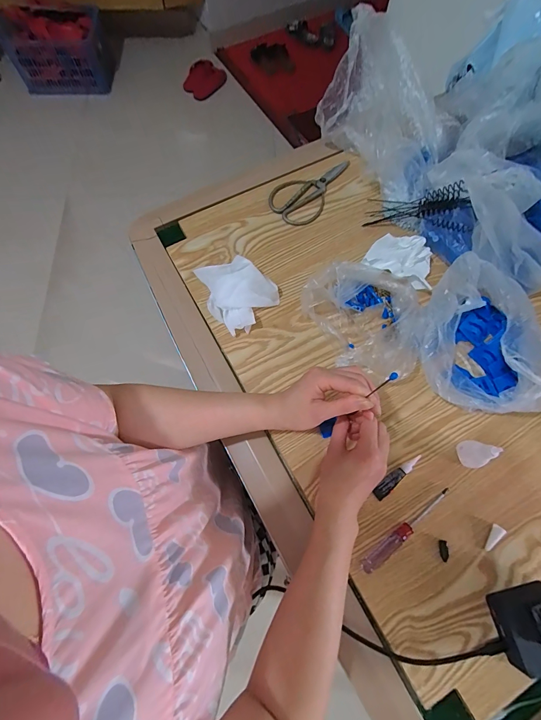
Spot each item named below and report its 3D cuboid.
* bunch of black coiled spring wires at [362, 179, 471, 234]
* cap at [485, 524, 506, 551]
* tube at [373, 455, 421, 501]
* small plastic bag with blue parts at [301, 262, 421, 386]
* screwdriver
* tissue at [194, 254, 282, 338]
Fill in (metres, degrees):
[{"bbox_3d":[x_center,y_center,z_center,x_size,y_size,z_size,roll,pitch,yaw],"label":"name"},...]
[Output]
[{"bbox_3d":[0.247,-0.254,0.569,0.160,0.032,0.073,5,70,24],"label":"bunch of black coiled spring wires"},{"bbox_3d":[0.285,0.229,0.428,0.012,0.009,0.035,33,88,10],"label":"cap"},{"bbox_3d":[0.172,0.156,0.453,0.082,0.011,0.017,-40,76,-12],"label":"tube"},{"bbox_3d":[0.150,-0.065,0.495,0.135,0.074,0.183,-35,75,-11],"label":"small plastic bag with blue parts"},{"bbox_3d":[0.176,0.215,0.425,0.151,0.018,0.018,-37,76,-12],"label":"screwdriver"},{"bbox_3d":[-0.051,-0.108,0.522,0.104,0.053,0.109,-43,77,-13],"label":"tissue"}]

